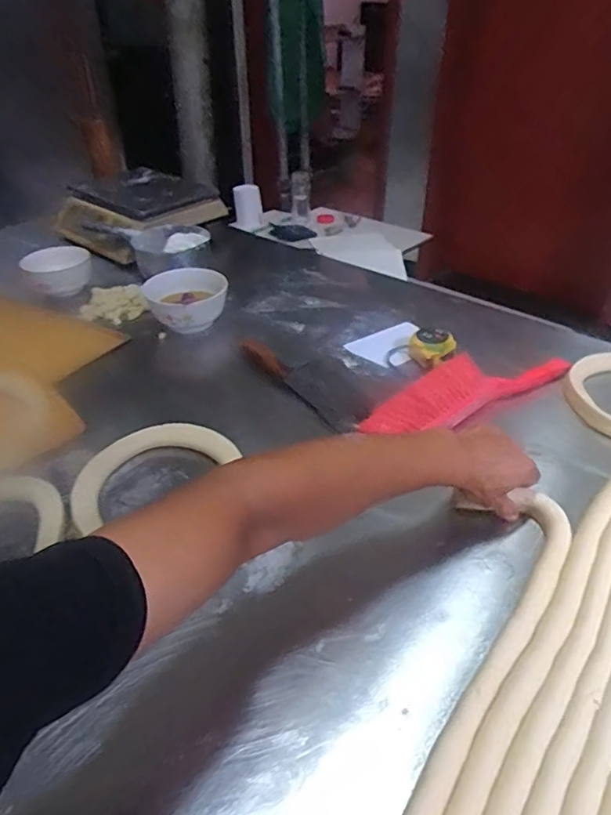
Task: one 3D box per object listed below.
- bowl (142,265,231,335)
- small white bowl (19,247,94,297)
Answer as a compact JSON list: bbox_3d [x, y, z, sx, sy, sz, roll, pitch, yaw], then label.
[{"bbox_3d":[-0.218,-0.199,1.004,0.141,0.072,0.139,-1,38,0],"label":"bowl"},{"bbox_3d":[-0.518,-0.286,1.135,0.134,0.073,0.115,-14,39,-16],"label":"small white bowl"}]

